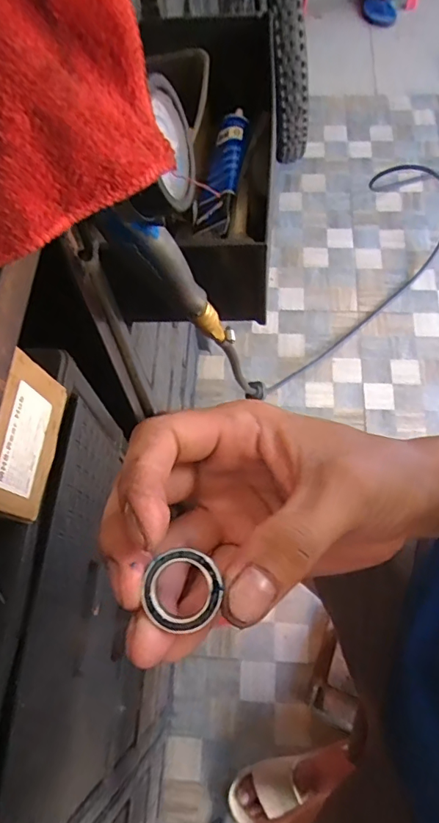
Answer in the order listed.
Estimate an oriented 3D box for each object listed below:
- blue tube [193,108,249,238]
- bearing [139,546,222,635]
[{"bbox_3d":[0.004,-0.273,0.567,0.043,0.037,0.177,9,68,7],"label":"blue tube"},{"bbox_3d":[-0.011,0.056,0.156,0.023,0.005,0.021,13,66,8],"label":"bearing"}]

